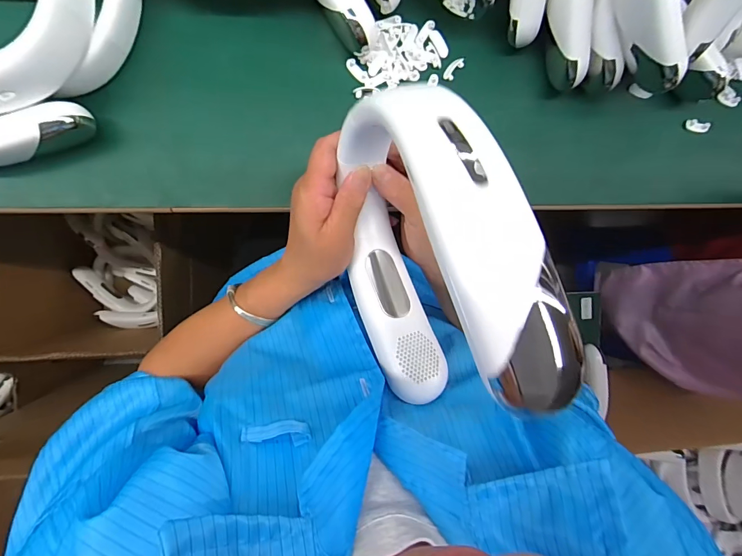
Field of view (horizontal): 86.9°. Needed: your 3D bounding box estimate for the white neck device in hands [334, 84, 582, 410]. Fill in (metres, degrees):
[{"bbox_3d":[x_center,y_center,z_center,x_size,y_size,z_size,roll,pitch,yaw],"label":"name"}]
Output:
[{"bbox_3d":[0.028,-0.004,0.267,0.054,0.213,0.196,-18,82,-20],"label":"white neck device in hands"}]

